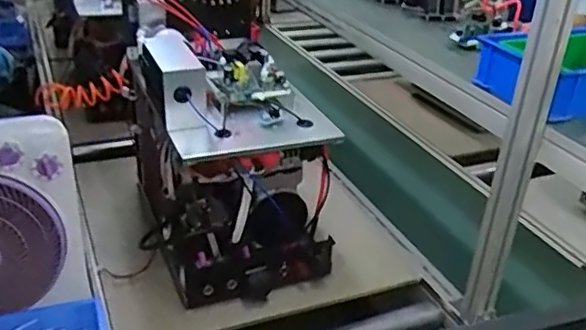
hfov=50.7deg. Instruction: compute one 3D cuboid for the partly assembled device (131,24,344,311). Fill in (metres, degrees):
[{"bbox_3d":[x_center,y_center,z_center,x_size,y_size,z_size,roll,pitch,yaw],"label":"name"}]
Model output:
[{"bbox_3d":[-0.123,-0.028,1.216,0.328,0.387,0.450,-5,29,-15],"label":"partly assembled device"}]

